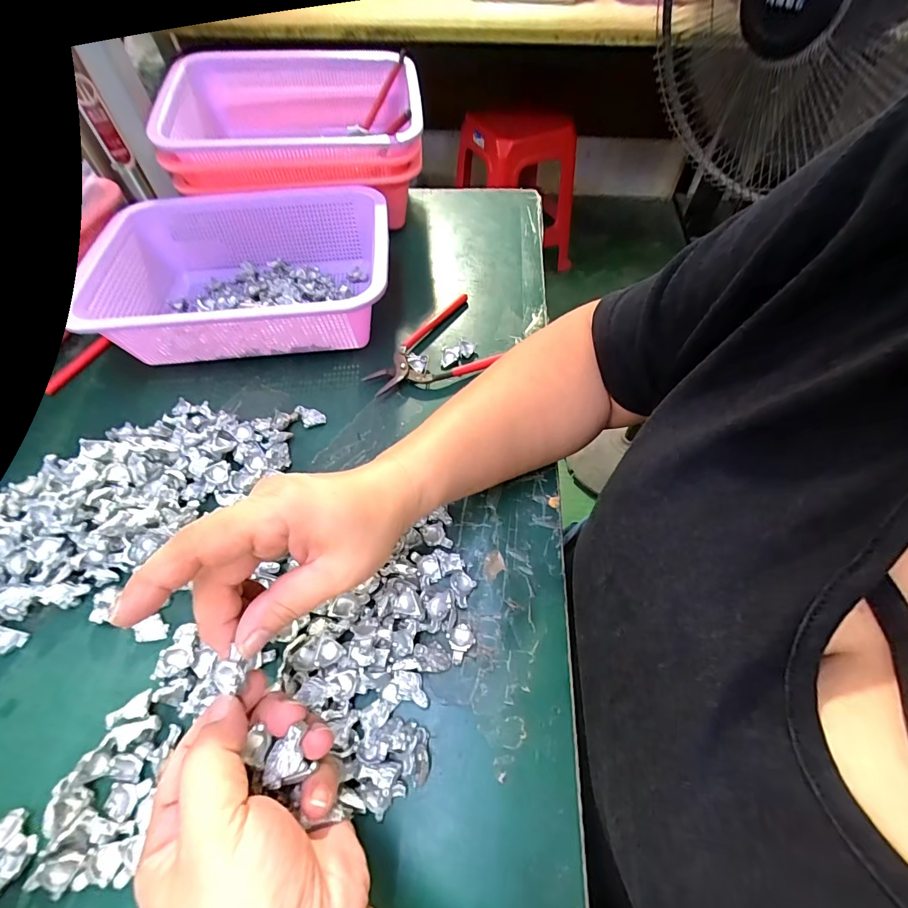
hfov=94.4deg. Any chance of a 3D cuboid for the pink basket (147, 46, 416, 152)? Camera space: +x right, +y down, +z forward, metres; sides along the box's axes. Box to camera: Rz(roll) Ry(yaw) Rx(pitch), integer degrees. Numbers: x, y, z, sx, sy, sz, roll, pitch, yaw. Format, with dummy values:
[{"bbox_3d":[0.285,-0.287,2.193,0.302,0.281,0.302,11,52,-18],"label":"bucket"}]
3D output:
[{"bbox_3d":[-0.165,-0.362,0.469,0.247,0.087,0.188,-5,58,-1],"label":"pink basket"}]

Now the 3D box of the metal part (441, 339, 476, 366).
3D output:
[{"bbox_3d":[0.003,-0.097,0.396,0.038,0.006,0.018,-27,61,-15],"label":"metal part"}]

